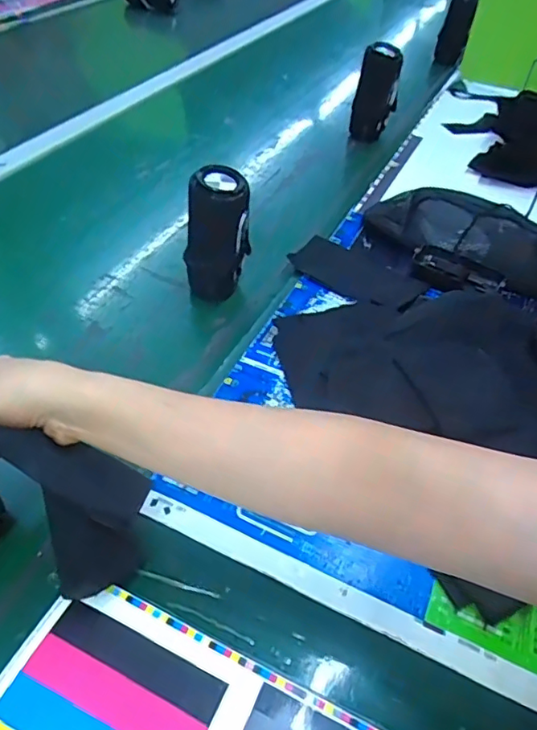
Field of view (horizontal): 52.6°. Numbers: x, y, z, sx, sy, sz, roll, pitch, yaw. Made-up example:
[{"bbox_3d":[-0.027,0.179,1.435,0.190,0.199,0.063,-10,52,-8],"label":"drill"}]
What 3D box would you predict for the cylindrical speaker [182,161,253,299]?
[{"bbox_3d":[-0.057,-0.143,0.624,0.059,0.151,0.053,18,48,12],"label":"cylindrical speaker"}]

